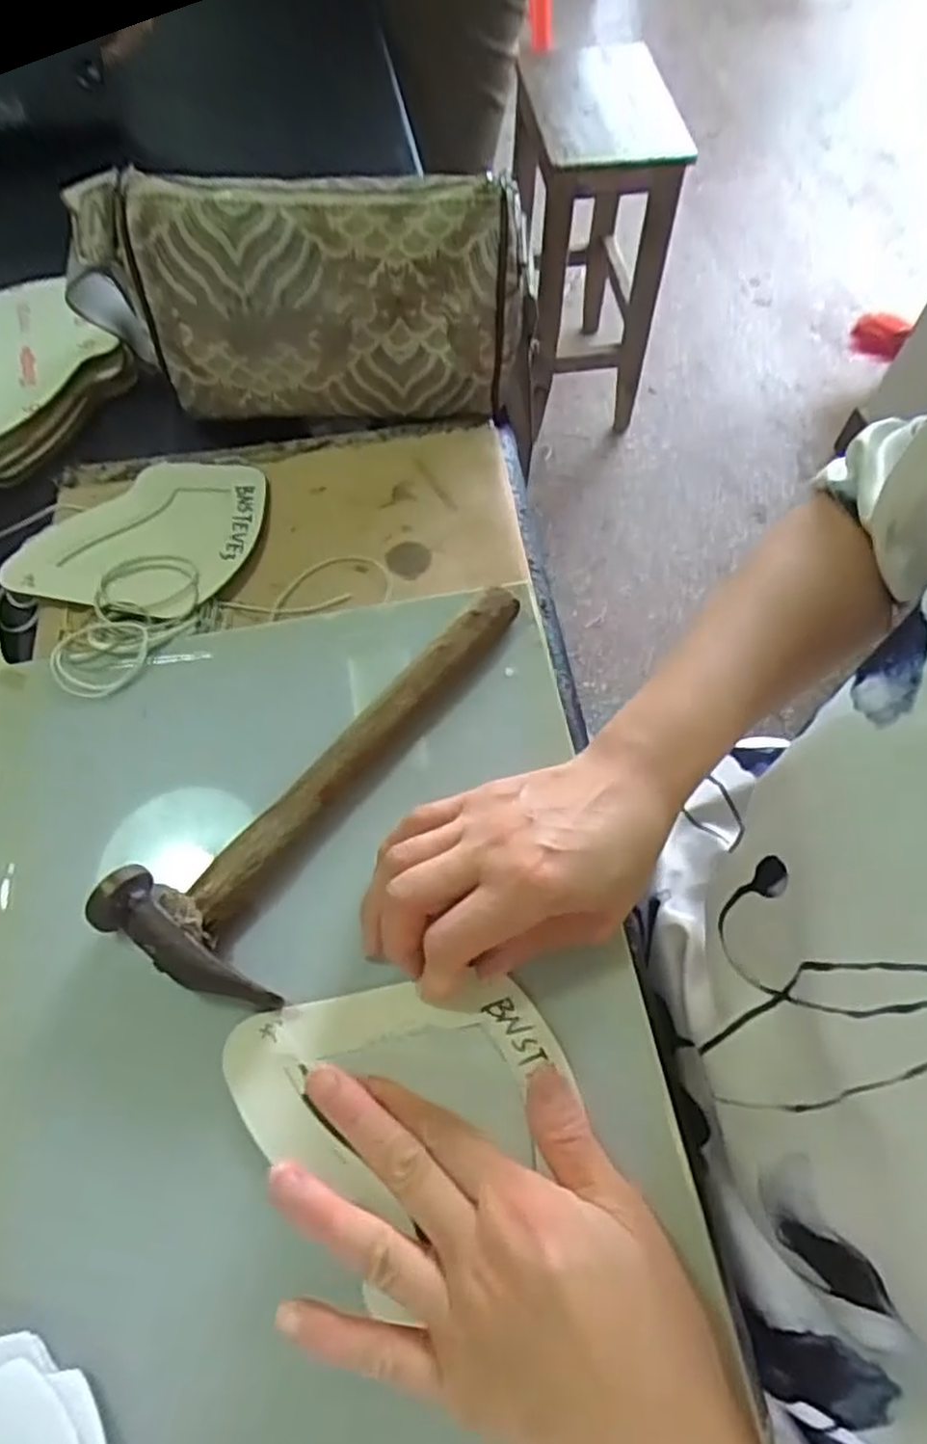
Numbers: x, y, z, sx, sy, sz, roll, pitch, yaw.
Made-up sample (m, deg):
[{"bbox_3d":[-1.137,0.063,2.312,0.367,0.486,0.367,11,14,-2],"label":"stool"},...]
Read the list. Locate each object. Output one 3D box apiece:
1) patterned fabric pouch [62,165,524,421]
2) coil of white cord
[{"bbox_3d":[-0.095,-0.262,0.472,0.255,0.116,0.069,0,63,0],"label":"patterned fabric pouch"},{"bbox_3d":[-0.190,-0.057,0.423,0.080,0.021,0.095,39,70,17],"label":"coil of white cord"}]

